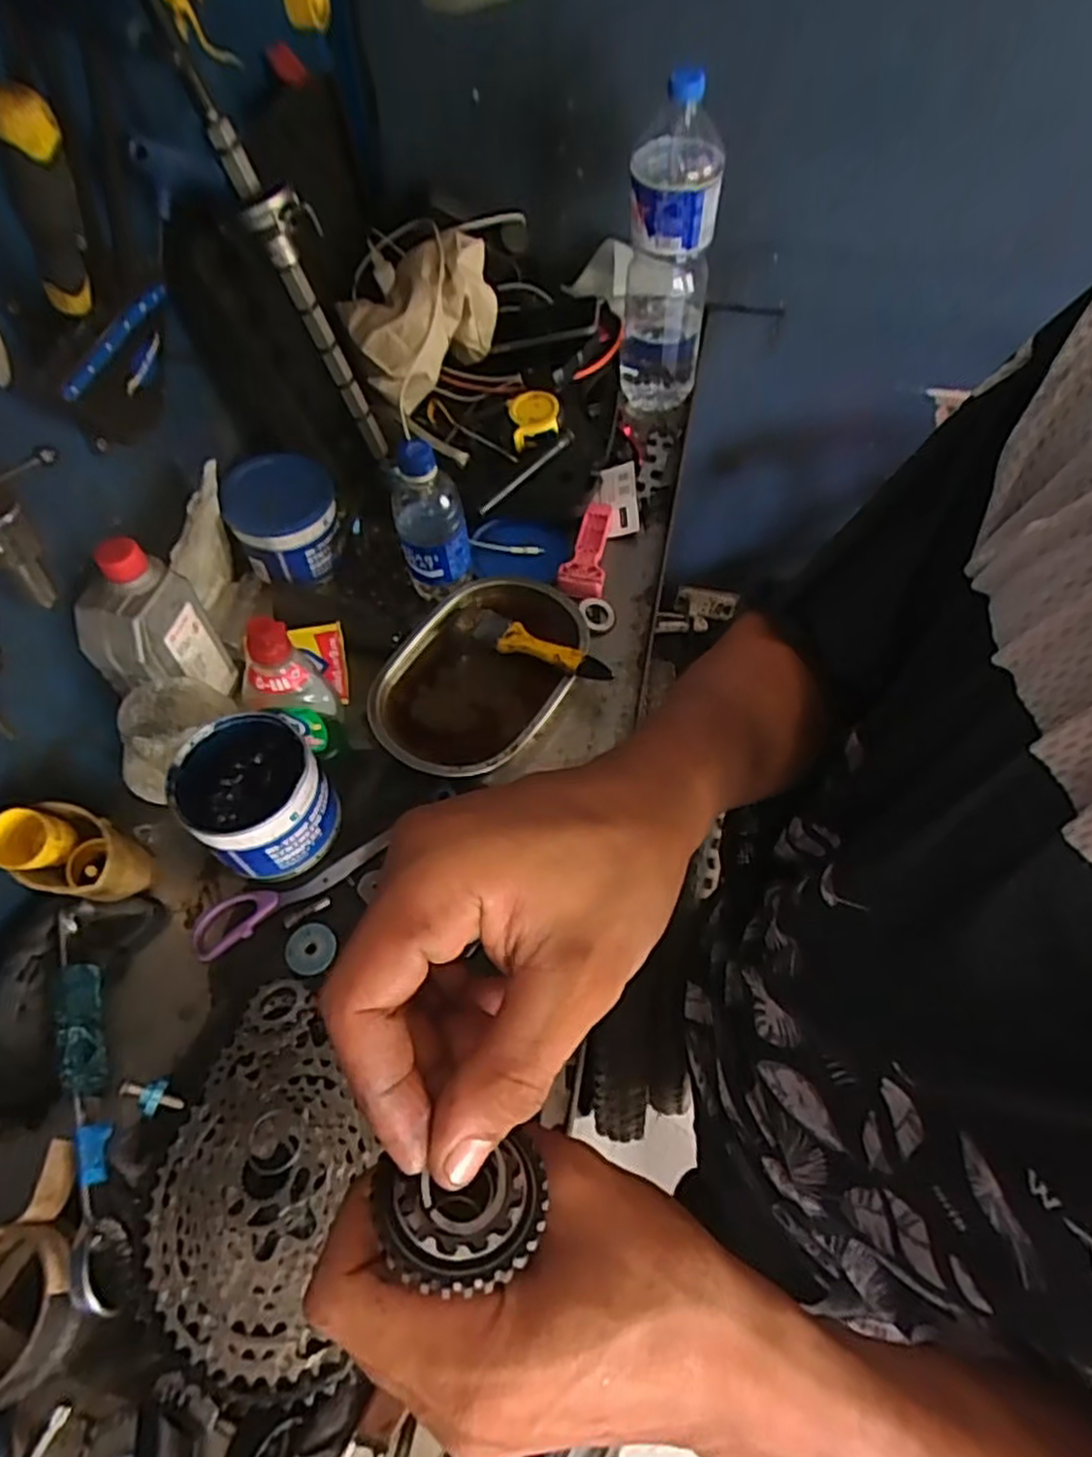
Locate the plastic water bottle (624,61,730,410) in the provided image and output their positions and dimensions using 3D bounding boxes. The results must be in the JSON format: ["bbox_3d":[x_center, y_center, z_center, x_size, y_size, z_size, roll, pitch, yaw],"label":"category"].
[{"bbox_3d":[0.130,-0.481,0.770,0.095,0.298,0.106,8,60,5],"label":"plastic water bottle"}]

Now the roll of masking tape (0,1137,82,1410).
[{"bbox_3d":[-0.320,0.328,0.437,0.086,0.049,0.118,-18,61,-10],"label":"roll of masking tape"}]

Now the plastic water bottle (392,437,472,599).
[{"bbox_3d":[-0.105,-0.189,0.669,0.062,0.155,0.051,-13,60,-7],"label":"plastic water bottle"}]

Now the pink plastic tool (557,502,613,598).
[{"bbox_3d":[0.043,-0.187,0.750,0.044,0.017,0.117,8,60,5],"label":"pink plastic tool"}]

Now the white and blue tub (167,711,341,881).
[{"bbox_3d":[-0.228,0.050,0.571,0.105,0.080,0.115,-28,63,-15],"label":"white and blue tub"}]

